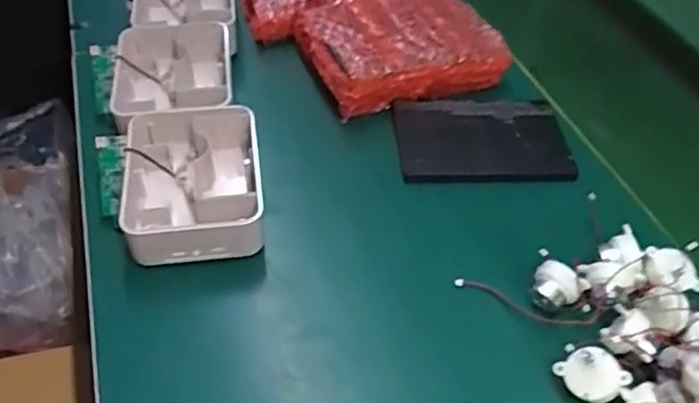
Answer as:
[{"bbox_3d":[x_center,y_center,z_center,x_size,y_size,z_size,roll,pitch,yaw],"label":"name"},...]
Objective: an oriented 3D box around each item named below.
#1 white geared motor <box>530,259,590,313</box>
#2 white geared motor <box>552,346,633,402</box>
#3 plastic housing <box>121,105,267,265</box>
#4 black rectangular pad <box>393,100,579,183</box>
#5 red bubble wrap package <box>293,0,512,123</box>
[{"bbox_3d":[0.146,0.061,0.448,0.034,0.030,0.024,28,49,19],"label":"white geared motor"},{"bbox_3d":[0.154,0.110,0.401,0.034,0.023,0.034,-41,52,11],"label":"white geared motor"},{"bbox_3d":[-0.121,-0.017,0.491,0.100,0.053,0.128,-3,47,-10],"label":"plastic housing"},{"bbox_3d":[0.117,-0.055,0.566,0.147,0.014,0.099,1,46,-6],"label":"black rectangular pad"},{"bbox_3d":[0.051,-0.155,0.631,0.184,0.055,0.137,-11,48,-17],"label":"red bubble wrap package"}]

